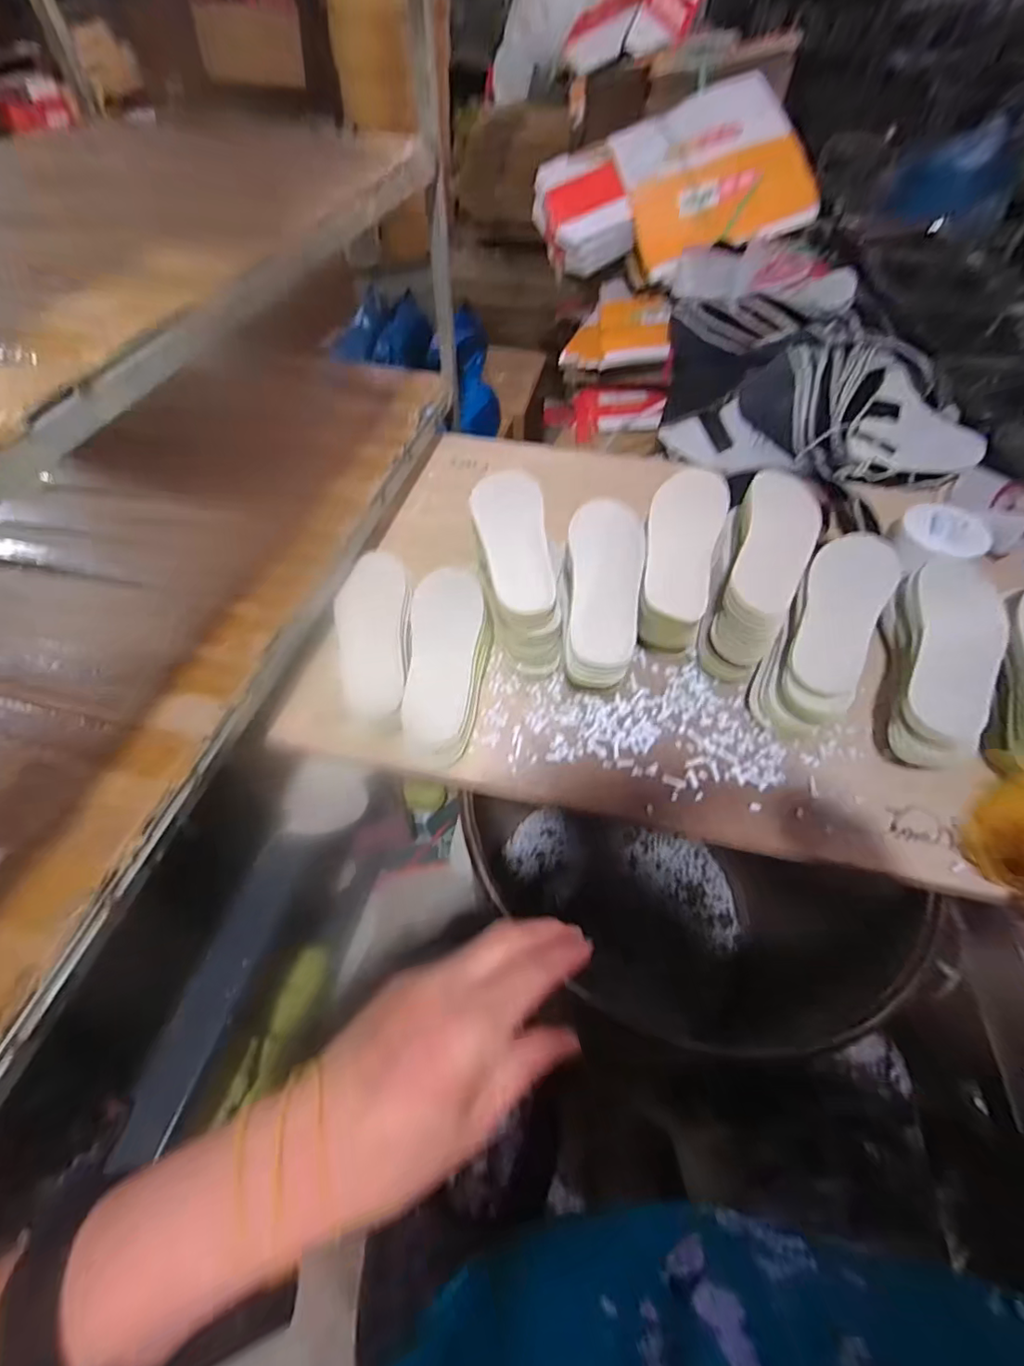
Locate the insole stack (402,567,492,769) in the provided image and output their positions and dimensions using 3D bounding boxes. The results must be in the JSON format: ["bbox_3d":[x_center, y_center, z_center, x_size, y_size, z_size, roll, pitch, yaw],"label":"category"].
[{"bbox_3d":[-0.070,-0.030,0.620,0.093,0.043,0.254,-1,55,-1],"label":"insole stack"}]

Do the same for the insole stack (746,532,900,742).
[{"bbox_3d":[0.362,-0.067,0.621,0.092,0.070,0.297,27,59,18],"label":"insole stack"}]

